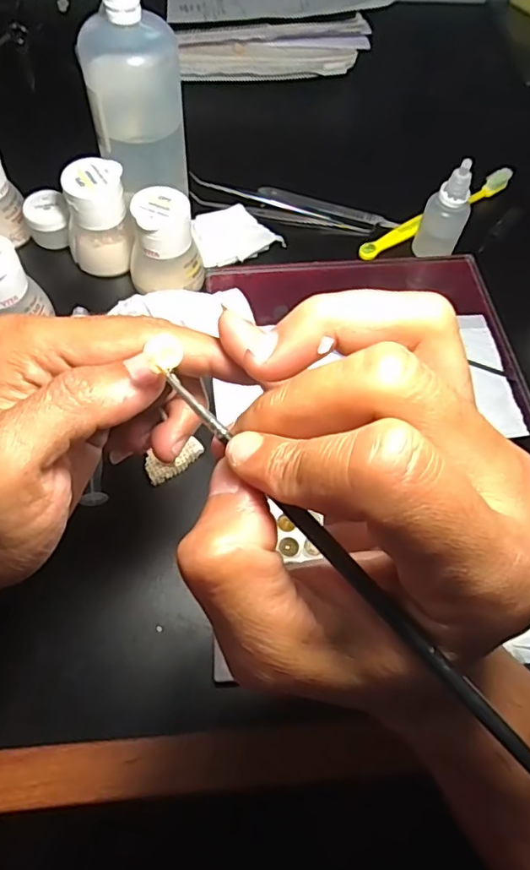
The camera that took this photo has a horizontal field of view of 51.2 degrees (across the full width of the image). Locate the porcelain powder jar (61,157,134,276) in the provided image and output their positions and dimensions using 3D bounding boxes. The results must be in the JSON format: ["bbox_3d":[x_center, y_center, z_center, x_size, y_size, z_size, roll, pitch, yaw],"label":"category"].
[{"bbox_3d":[-0.113,-0.144,0.373,0.042,0.061,0.041,2,63,-3],"label":"porcelain powder jar"}]

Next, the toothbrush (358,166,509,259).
[{"bbox_3d":[0.136,-0.172,0.434,0.155,0.016,0.014,-32,69,-18],"label":"toothbrush"}]

